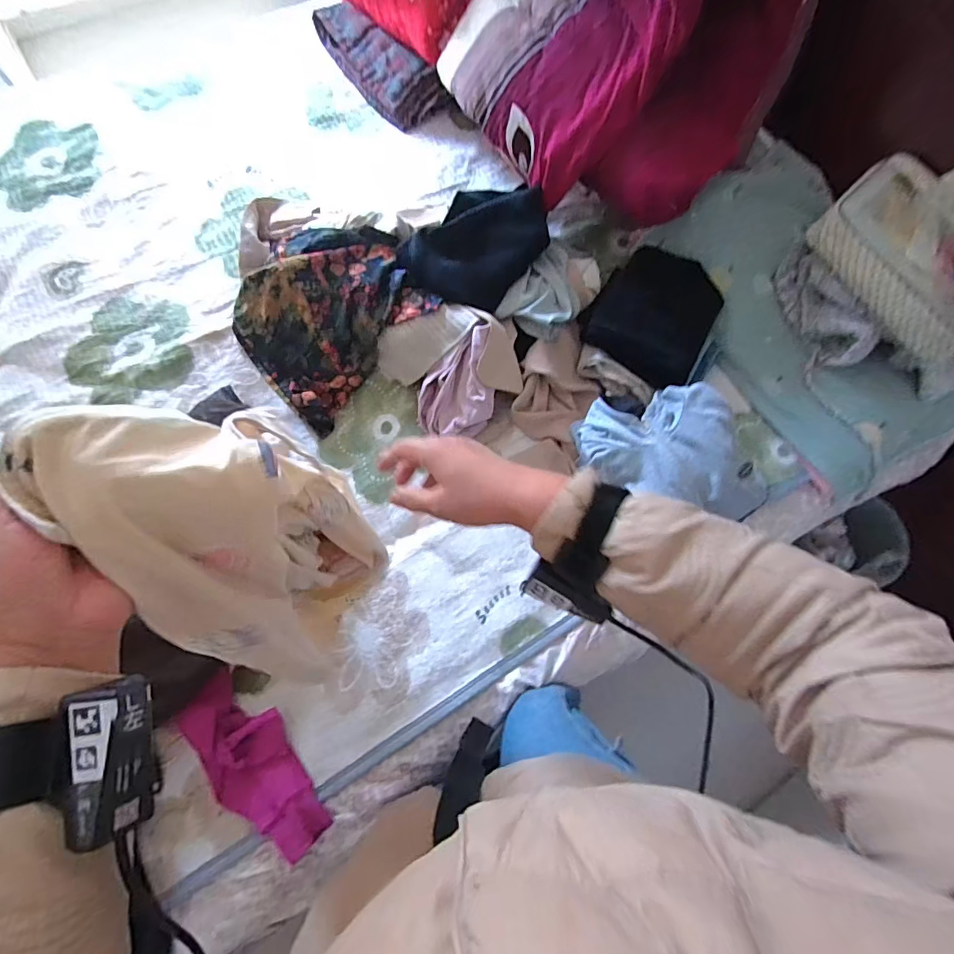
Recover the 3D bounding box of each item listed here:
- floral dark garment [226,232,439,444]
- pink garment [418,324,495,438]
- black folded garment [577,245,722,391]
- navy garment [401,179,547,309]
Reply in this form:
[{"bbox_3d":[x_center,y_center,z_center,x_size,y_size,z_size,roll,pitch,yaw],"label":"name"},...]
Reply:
[{"bbox_3d":[-0.297,-0.329,0.957,0.302,0.149,0.350,42,75,11],"label":"floral dark garment"},{"bbox_3d":[-0.023,-0.172,0.954,0.220,0.058,0.154,-41,92,8],"label":"pink garment"},{"bbox_3d":[0.393,-0.361,1.032,0.250,0.084,0.326,37,74,9],"label":"black folded garment"},{"bbox_3d":[0.001,-0.478,0.974,0.210,0.111,0.310,37,74,9],"label":"navy garment"}]

